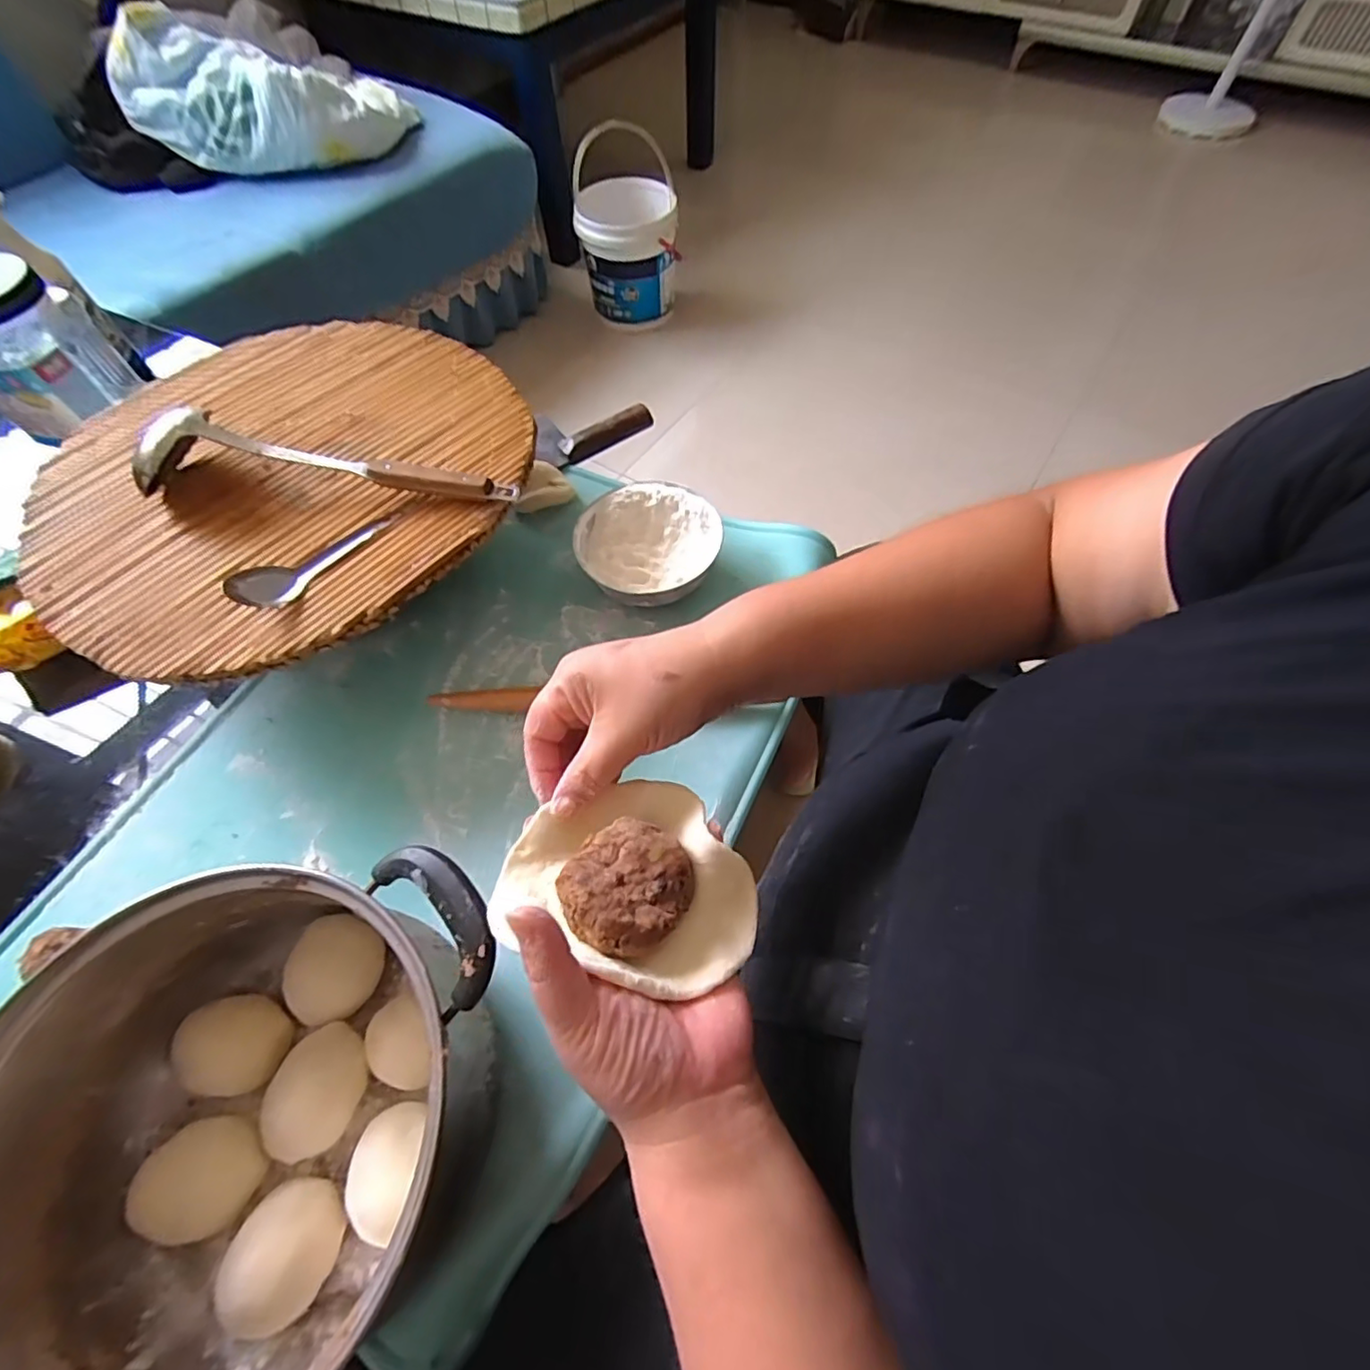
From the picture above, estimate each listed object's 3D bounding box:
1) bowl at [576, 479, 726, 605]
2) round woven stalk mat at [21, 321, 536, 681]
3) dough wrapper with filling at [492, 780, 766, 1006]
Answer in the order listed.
[{"bbox_3d":[-0.037,-0.136,0.612,0.139,0.056,0.135,-1,61,1],"label":"bowl"},{"bbox_3d":[-0.366,-0.204,0.550,0.412,0.028,0.423,-1,61,1],"label":"round woven stalk mat"},{"bbox_3d":[-0.023,0.084,0.274,0.114,0.033,0.088,12,62,8],"label":"dough wrapper with filling"}]

